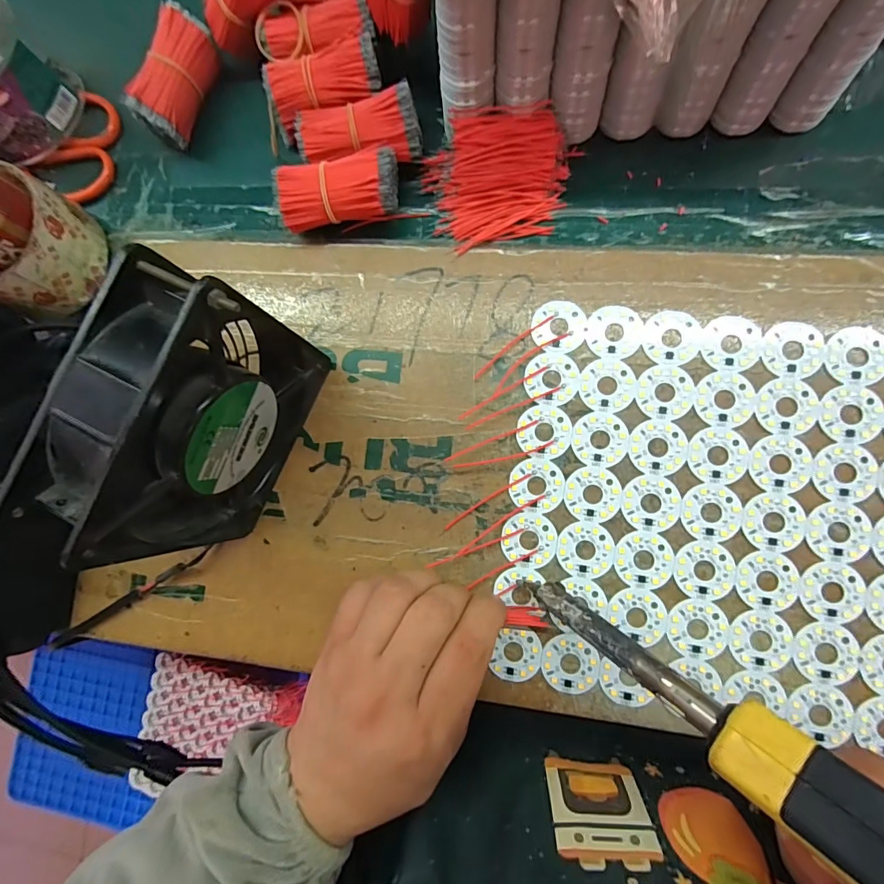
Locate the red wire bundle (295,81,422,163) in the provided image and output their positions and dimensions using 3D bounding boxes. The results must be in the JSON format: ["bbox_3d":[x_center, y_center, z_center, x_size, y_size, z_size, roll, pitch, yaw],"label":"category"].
[{"bbox_3d":[-0.047,-0.180,0.273,0.068,0.033,0.036,-15,83,6],"label":"red wire bundle"}]

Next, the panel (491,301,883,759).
[{"bbox_3d":[0.143,0.038,0.243,0.211,0.004,0.205,8,86,9],"label":"panel"}]

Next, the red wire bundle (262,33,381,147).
[{"bbox_3d":[-0.071,-0.215,0.279,0.069,0.030,0.034,-16,83,6],"label":"red wire bundle"}]

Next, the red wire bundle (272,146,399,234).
[{"bbox_3d":[-0.060,-0.145,0.273,0.069,0.034,0.029,-8,84,7],"label":"red wire bundle"}]

